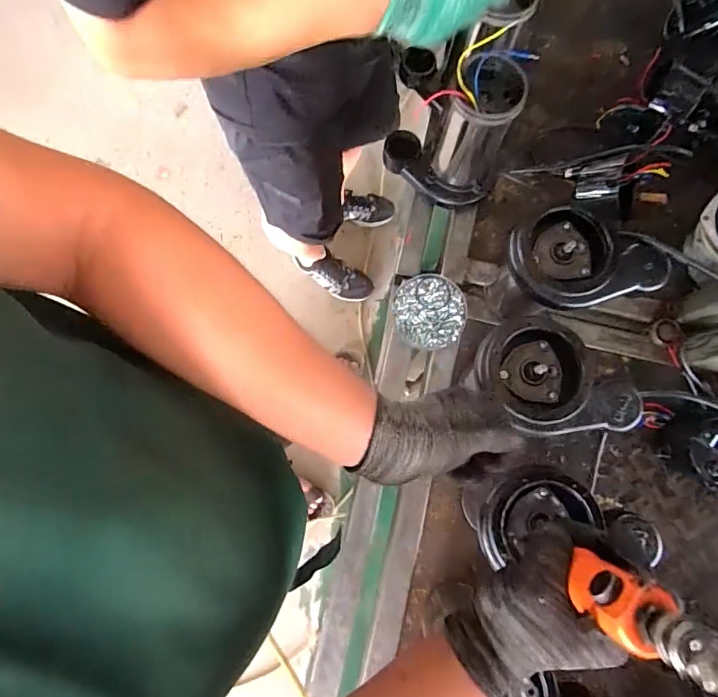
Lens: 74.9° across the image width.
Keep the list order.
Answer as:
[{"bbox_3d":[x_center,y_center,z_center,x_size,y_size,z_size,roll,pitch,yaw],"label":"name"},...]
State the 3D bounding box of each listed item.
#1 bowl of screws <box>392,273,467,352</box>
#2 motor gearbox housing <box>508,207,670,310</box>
[{"bbox_3d":[0.100,-0.051,0.672,0.099,0.027,0.106,0,78,0],"label":"bowl of screws"},{"bbox_3d":[0.252,-0.103,0.524,0.153,0.033,0.110,-13,79,-1],"label":"motor gearbox housing"}]

